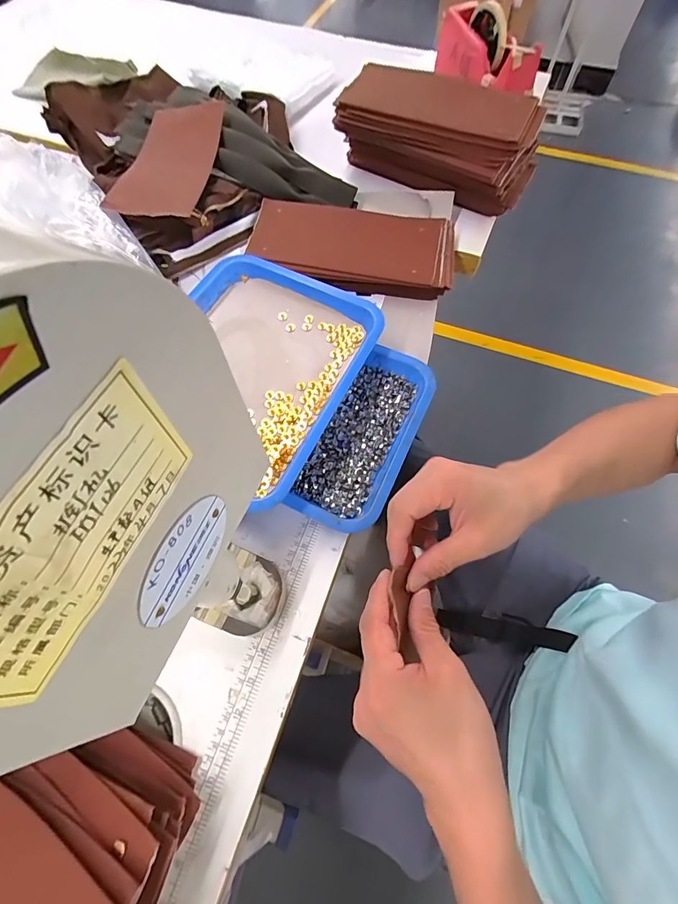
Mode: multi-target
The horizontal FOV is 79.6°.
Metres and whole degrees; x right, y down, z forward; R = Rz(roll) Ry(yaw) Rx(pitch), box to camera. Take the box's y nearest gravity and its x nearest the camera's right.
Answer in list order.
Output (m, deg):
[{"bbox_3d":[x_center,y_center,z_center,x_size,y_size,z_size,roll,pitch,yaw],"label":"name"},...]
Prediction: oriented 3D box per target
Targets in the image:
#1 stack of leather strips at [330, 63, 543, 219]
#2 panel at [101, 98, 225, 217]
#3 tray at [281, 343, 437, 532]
[{"bbox_3d":[0.140,-0.455,0.593,0.283,0.101,0.122,26,67,11],"label":"stack of leather strips"},{"bbox_3d":[-0.227,-0.407,0.556,0.095,0.014,0.243,15,70,-16],"label":"panel"},{"bbox_3d":[0.030,-0.017,0.454,0.111,0.031,0.218,24,67,11],"label":"tray"}]

